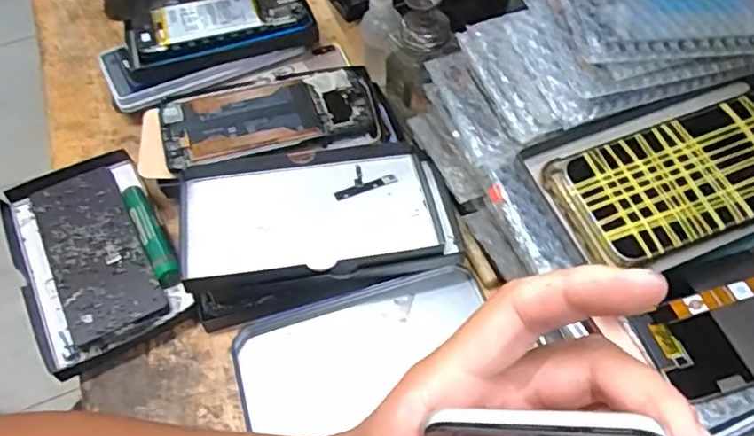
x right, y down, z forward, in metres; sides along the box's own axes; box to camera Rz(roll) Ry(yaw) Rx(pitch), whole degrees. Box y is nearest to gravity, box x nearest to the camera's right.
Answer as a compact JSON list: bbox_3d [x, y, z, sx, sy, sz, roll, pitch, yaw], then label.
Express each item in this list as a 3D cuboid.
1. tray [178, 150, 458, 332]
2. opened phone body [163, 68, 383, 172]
[{"bbox_3d":[-0.042,0.001,0.443,0.200,0.038,0.115,-10,54,-4],"label":"tray"},{"bbox_3d":[-0.085,-0.085,0.495,0.176,0.017,0.081,-16,55,-8],"label":"opened phone body"}]

